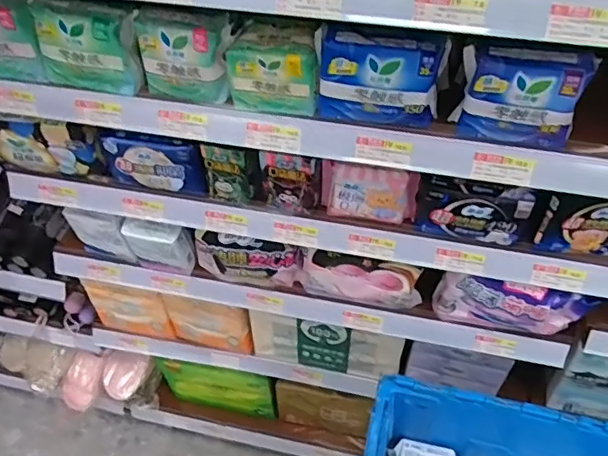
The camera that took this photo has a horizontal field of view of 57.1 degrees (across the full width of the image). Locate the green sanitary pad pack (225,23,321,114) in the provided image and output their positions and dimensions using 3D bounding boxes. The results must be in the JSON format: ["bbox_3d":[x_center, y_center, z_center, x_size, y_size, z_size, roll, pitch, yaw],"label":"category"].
[{"bbox_3d":[-0.029,-0.185,0.638,0.103,0.083,0.062,6,50,7],"label":"green sanitary pad pack"}]

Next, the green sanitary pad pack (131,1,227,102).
[{"bbox_3d":[-0.135,-0.200,0.641,0.100,0.095,0.048,9,51,9],"label":"green sanitary pad pack"}]

